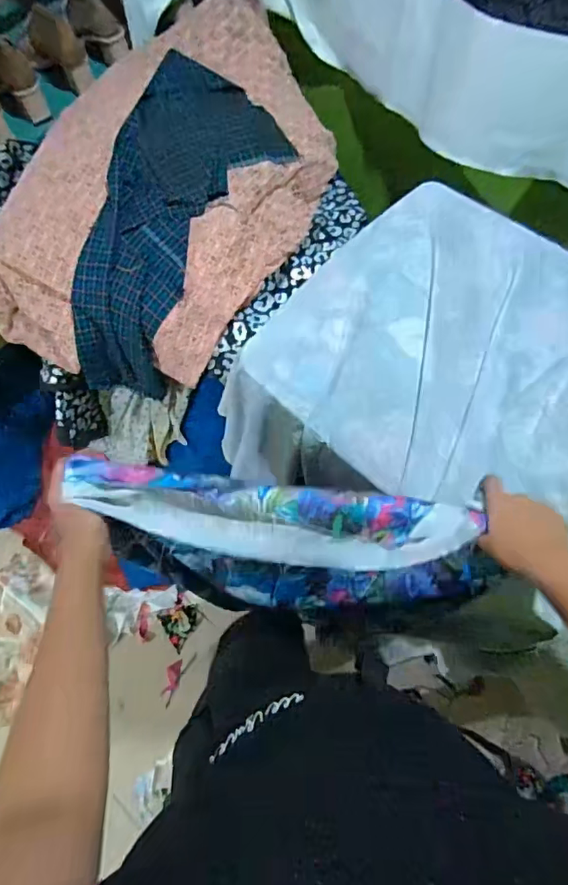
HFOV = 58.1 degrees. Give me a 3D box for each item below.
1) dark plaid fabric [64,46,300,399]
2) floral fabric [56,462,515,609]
[{"bbox_3d":[-0.195,-0.378,0.919,0.256,0.176,0.598,22,89,9],"label":"dark plaid fabric"},{"bbox_3d":[0.012,0.125,0.613,0.427,0.282,0.099,6,68,3],"label":"floral fabric"}]

